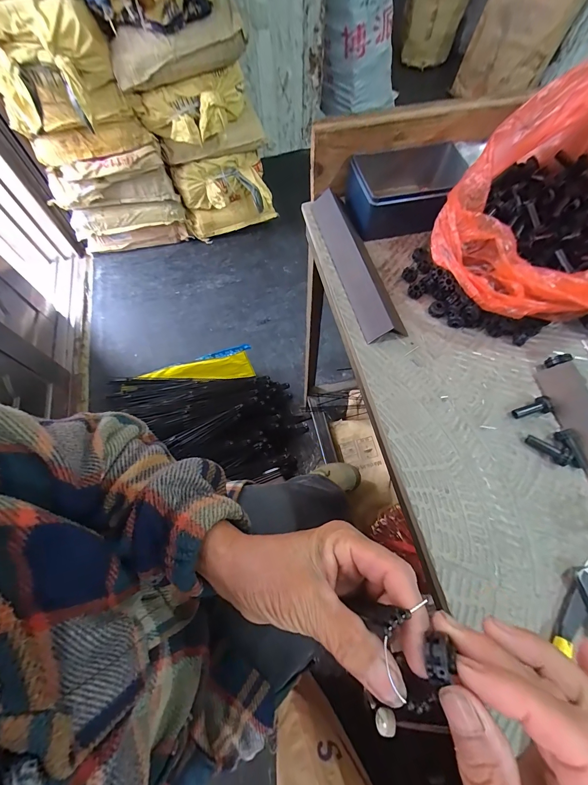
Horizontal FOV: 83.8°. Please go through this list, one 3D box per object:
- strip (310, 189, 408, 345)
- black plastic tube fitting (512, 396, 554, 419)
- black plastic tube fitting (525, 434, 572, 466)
[{"bbox_3d":[0.076,-0.165,0.405,0.047,0.024,0.225,-14,67,-7],"label":"strip"},{"bbox_3d":[0.247,0.017,0.341,0.038,0.012,0.016,-19,67,5],"label":"black plastic tube fitting"},{"bbox_3d":[0.250,0.056,0.323,0.012,0.015,0.039,-41,55,-17],"label":"black plastic tube fitting"}]

